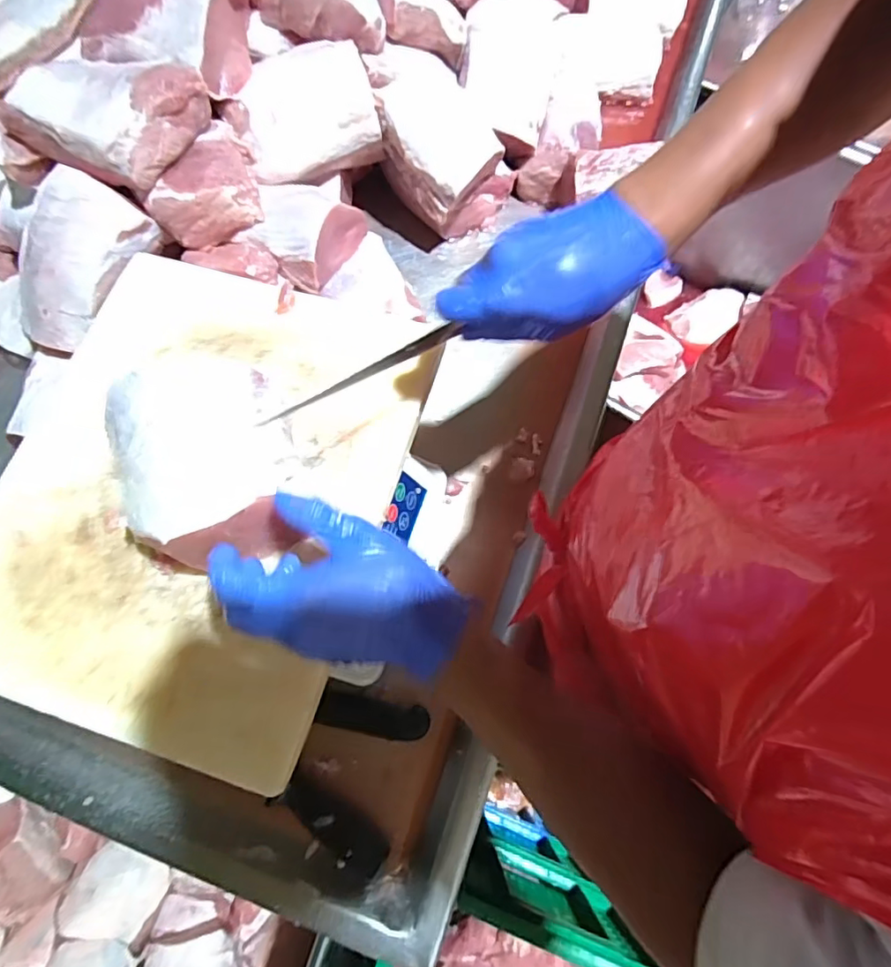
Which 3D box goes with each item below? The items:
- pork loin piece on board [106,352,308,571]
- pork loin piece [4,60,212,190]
[{"bbox_3d":[-0.175,-0.021,0.402,0.114,0.066,0.154,-20,72,-7],"label":"pork loin piece on board"},{"bbox_3d":[-0.350,-0.389,0.554,0.180,0.055,0.125,25,73,8],"label":"pork loin piece"}]

